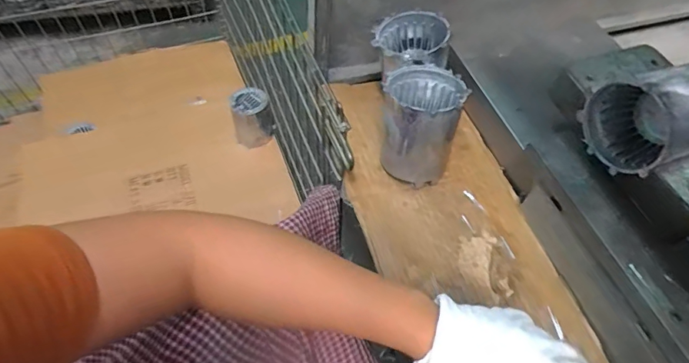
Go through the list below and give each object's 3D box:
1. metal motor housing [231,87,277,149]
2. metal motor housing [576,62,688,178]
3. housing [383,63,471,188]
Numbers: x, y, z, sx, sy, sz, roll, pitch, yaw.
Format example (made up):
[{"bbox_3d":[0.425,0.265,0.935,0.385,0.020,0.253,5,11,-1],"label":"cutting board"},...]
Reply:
[{"bbox_3d":[-0.220,-0.155,1.059,0.093,0.117,0.100,-7,58,-8],"label":"metal motor housing"},{"bbox_3d":[0.322,-0.071,0.434,0.116,0.099,0.095,-18,60,-14],"label":"metal motor housing"},{"bbox_3d":[0.090,-0.071,0.547,0.086,0.118,0.108,9,57,3],"label":"housing"}]

